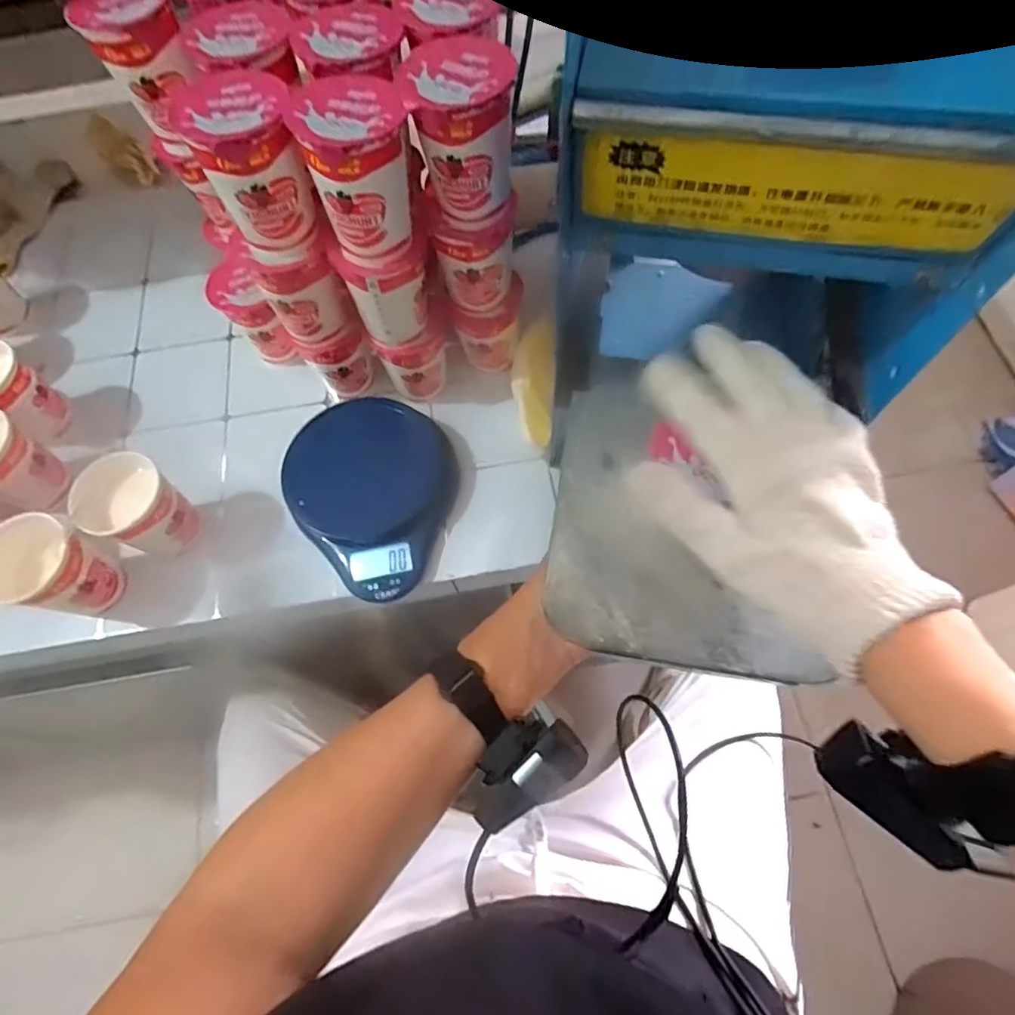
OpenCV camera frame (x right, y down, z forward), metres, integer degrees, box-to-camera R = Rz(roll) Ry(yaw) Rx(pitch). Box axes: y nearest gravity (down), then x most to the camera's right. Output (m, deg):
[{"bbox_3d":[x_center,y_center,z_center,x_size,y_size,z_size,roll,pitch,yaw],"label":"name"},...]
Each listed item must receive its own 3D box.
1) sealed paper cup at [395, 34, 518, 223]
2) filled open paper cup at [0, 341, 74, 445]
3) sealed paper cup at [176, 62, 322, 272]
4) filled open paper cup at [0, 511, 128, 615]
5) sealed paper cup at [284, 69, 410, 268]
[{"bbox_3d":[-0.028,-0.238,0.380,0.064,0.084,0.070,-1,67,3],"label":"sealed paper cup"},{"bbox_3d":[-0.455,-0.102,0.535,0.066,0.080,0.060,-1,67,3],"label":"filled open paper cup"},{"bbox_3d":[-0.163,-0.220,0.381,0.063,0.102,0.068,-1,67,3],"label":"sealed paper cup"},{"bbox_3d":[-0.357,0.050,0.463,0.069,0.076,0.064,-1,67,3],"label":"filled open paper cup"},{"bbox_3d":[-0.090,-0.213,0.373,0.062,0.085,0.066,-14,67,-3],"label":"sealed paper cup"}]

